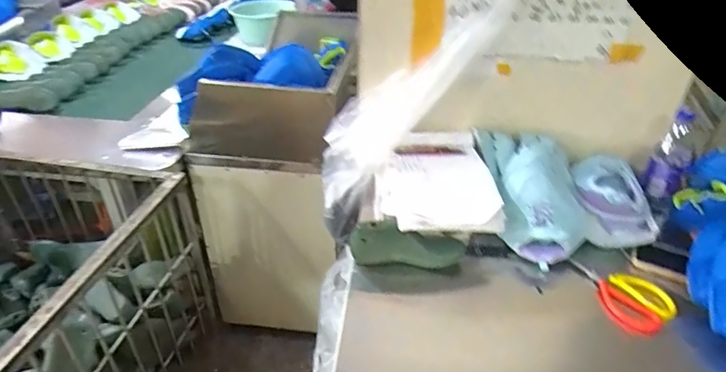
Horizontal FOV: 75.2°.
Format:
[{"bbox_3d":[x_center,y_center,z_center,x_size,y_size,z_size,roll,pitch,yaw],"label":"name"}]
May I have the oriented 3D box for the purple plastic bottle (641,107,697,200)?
[{"bbox_3d":[0.578,-0.058,0.887,0.065,0.153,0.066,27,43,32],"label":"purple plastic bottle"}]

